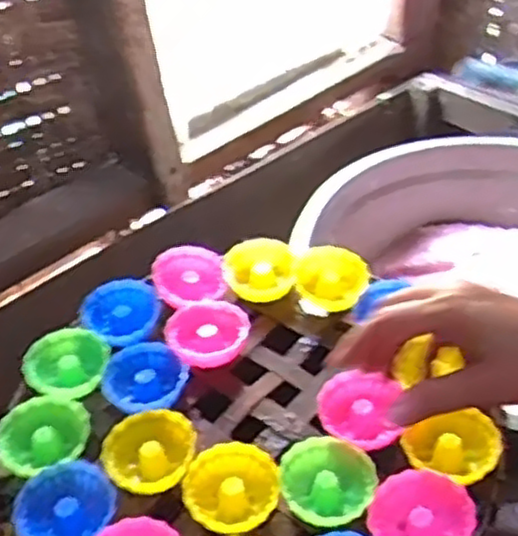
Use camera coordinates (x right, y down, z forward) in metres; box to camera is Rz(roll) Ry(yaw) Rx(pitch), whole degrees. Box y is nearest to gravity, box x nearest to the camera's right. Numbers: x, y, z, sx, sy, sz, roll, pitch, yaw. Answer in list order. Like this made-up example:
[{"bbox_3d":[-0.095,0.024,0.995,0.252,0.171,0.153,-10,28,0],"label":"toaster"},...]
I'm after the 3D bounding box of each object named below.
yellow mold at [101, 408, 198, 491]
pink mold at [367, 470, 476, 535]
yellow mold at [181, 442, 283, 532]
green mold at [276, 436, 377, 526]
[{"bbox_3d":[-0.075,0.129,0.525,0.063,0.024,0.056,-11,42,-6],"label":"yellow mold"},{"bbox_3d":[0.102,0.160,0.468,0.061,0.026,0.061,-10,47,11],"label":"pink mold"},{"bbox_3d":[-0.017,0.150,0.501,0.063,0.025,0.060,-3,42,3],"label":"yellow mold"},{"bbox_3d":[0.045,0.144,0.497,0.060,0.026,0.059,-3,42,3],"label":"green mold"}]

